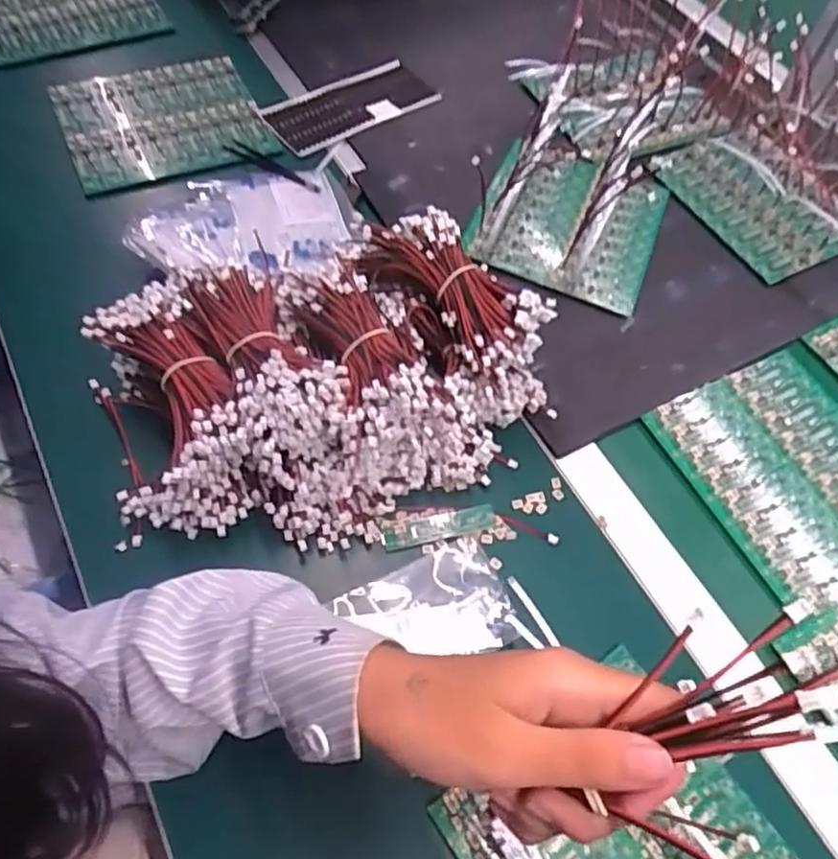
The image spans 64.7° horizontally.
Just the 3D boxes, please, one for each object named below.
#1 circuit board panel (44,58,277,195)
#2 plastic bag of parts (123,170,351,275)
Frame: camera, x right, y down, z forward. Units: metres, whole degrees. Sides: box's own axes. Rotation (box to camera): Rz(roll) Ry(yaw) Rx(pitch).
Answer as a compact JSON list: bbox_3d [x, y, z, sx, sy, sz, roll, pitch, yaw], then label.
[{"bbox_3d":[-0.274,-0.330,0.714,0.204,0.013,0.182,-21,69,-16],"label":"circuit board panel"},{"bbox_3d":[-0.171,-0.196,0.633,0.191,0.022,0.134,-8,60,-12],"label":"plastic bag of parts"}]

